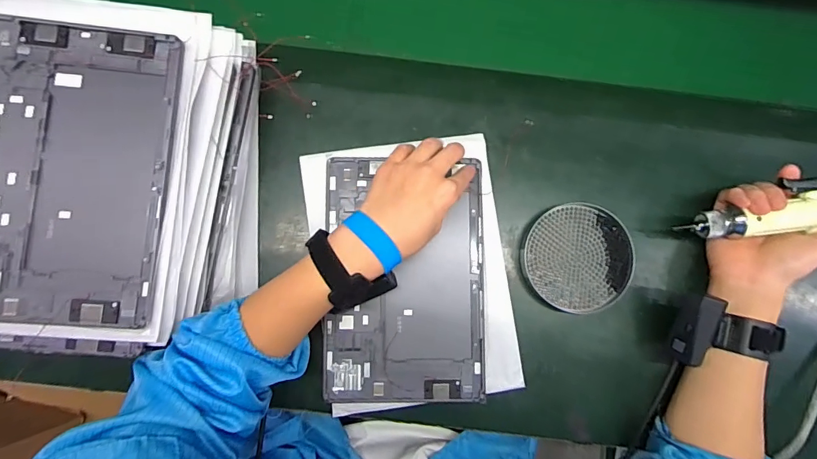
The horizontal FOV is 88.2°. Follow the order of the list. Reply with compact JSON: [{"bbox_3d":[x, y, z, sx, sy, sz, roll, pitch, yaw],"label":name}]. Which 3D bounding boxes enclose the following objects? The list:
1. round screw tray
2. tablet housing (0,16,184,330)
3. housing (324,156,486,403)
[{"bbox_3d":[0.182,0.031,0.453,0.110,0.019,0.112,0,82,-2],"label":"round screw tray"},{"bbox_3d":[-0.293,-0.050,0.360,0.165,0.010,0.256,4,84,-7],"label":"tablet housing"},{"bbox_3d":[-0.004,0.052,0.446,0.164,0.009,0.251,0,85,0],"label":"housing"}]

